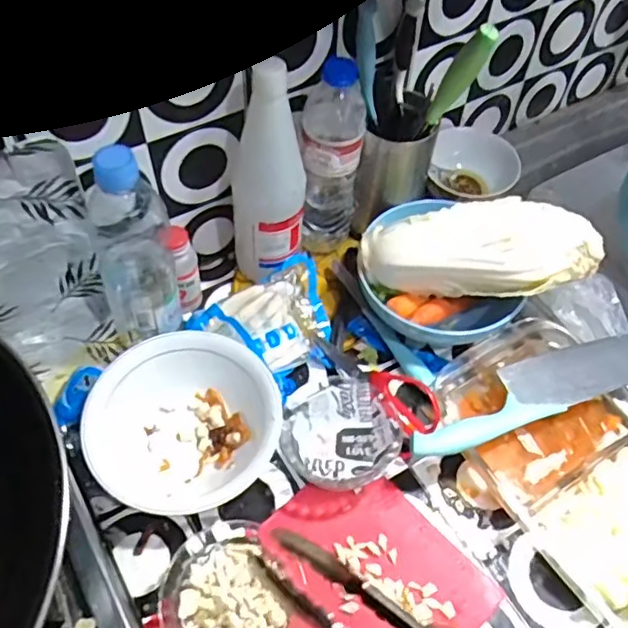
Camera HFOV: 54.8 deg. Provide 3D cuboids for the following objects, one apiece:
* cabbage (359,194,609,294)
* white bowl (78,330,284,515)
[{"bbox_3d":[0.152,-0.058,0.573,0.208,0.071,0.063,-3,53,18],"label":"cabbage"},{"bbox_3d":[-0.118,0.097,0.549,0.163,0.056,0.156,1,55,-2],"label":"white bowl"}]

